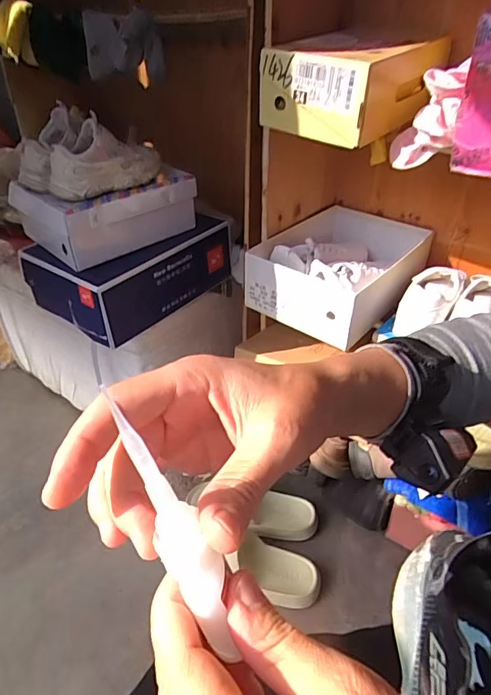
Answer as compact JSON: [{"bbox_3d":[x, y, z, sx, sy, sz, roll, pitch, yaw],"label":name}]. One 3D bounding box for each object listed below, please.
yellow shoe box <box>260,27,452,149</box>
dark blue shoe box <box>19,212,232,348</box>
[{"bbox_3d":[0.165,-0.387,0.667,0.154,0.117,0.275,28,43,35],"label":"yellow shoe box"},{"bbox_3d":[-0.210,-0.158,0.878,0.200,0.130,0.328,24,41,31],"label":"dark blue shoe box"}]

